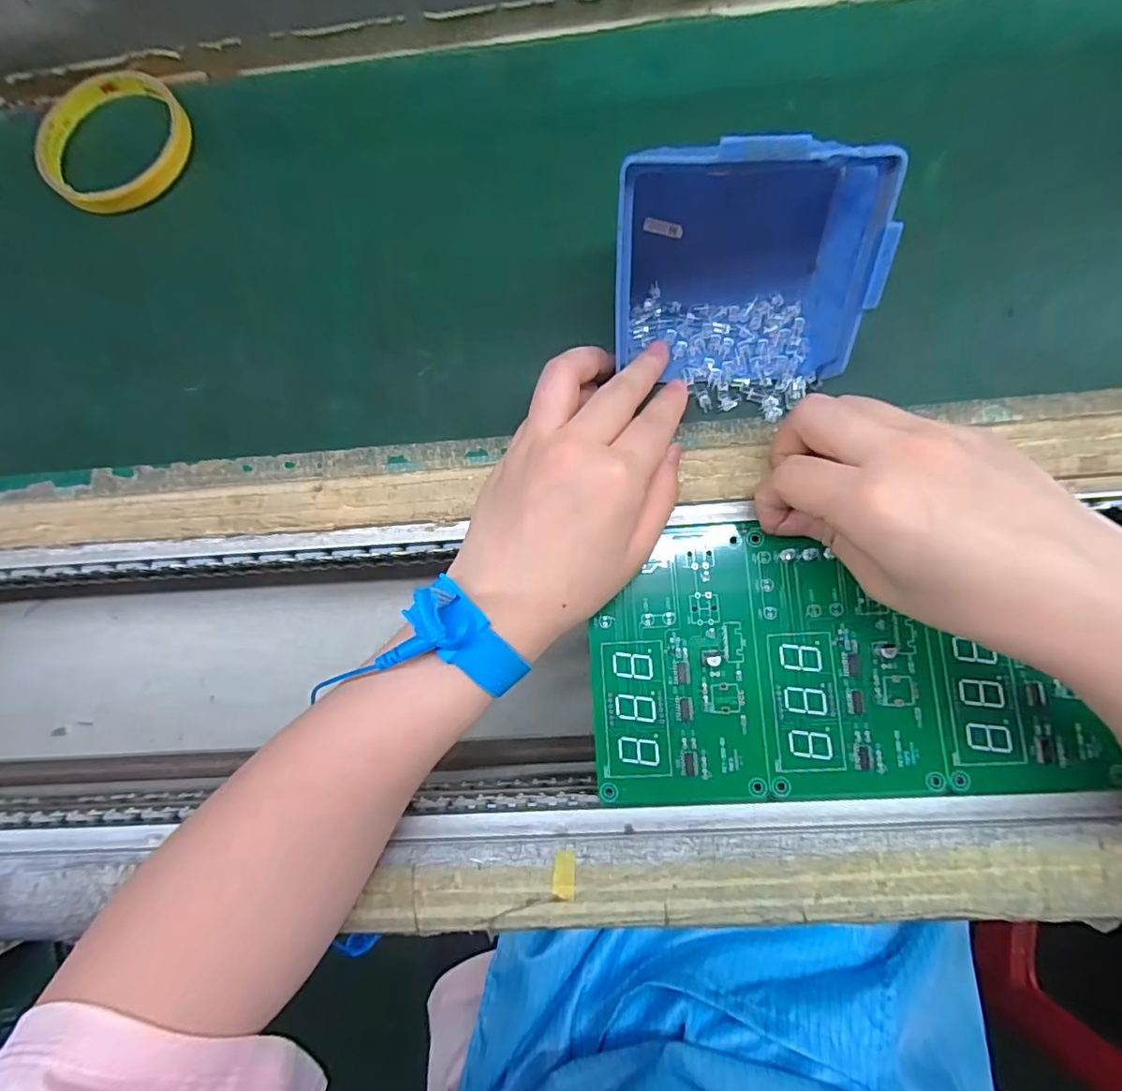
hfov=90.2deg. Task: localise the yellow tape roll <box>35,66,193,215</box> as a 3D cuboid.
[{"bbox_3d":[-0.255,-0.227,0.316,0.081,0.011,0.085,-1,82,4],"label":"yellow tape roll"}]

